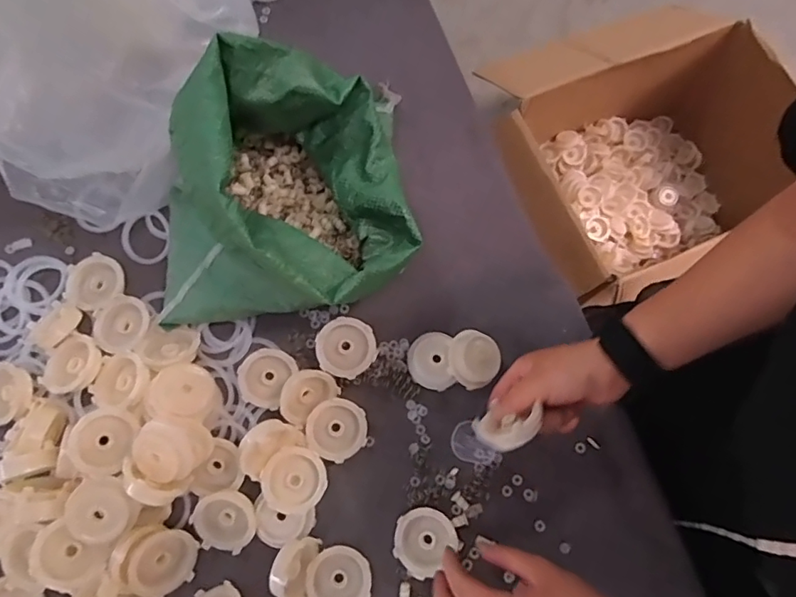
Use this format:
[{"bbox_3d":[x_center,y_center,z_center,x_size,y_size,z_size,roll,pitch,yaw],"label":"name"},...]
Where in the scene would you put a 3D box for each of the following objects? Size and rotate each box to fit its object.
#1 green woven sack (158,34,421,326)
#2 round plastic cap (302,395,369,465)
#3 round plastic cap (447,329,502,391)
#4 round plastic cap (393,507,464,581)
[{"bbox_3d":[-0.107,-0.100,0.461,0.232,0.157,0.224,-4,75,-3],"label":"green woven sack"},{"bbox_3d":[-0.055,0.120,0.481,0.054,0.022,0.053,0,74,-1],"label":"round plastic cap"},{"bbox_3d":[0.072,0.057,0.497,0.048,0.022,0.053,28,76,6],"label":"round plastic cap"},{"bbox_3d":[0.022,0.209,0.454,0.053,0.025,0.052,0,75,-1],"label":"round plastic cap"}]

